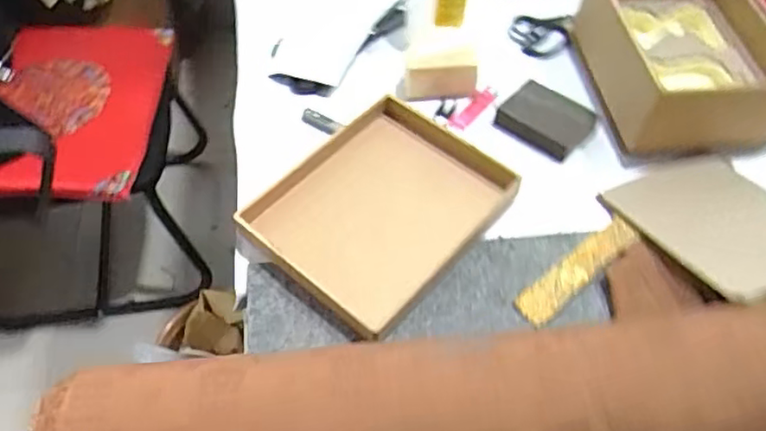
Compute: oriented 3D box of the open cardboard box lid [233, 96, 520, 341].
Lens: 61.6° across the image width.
[{"bbox_3d":[-0.002,-0.004,0.643,0.189,0.038,0.228,36,61,23],"label":"open cardboard box lid"}]

